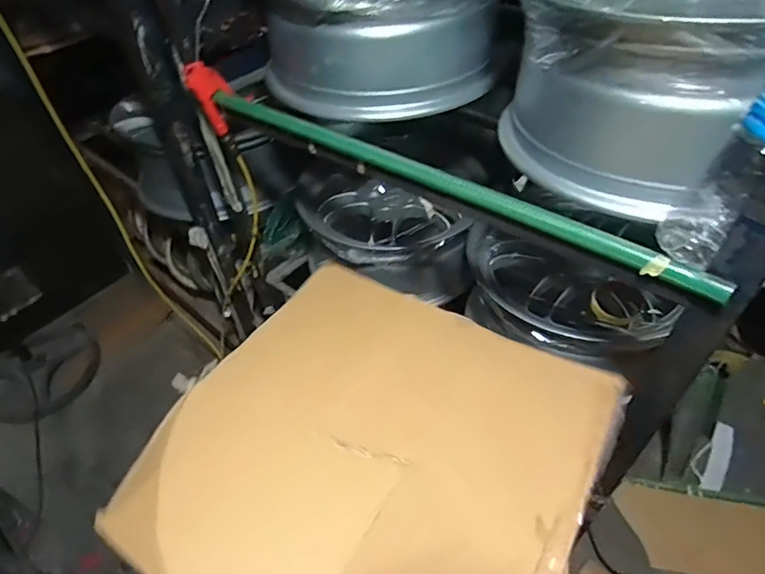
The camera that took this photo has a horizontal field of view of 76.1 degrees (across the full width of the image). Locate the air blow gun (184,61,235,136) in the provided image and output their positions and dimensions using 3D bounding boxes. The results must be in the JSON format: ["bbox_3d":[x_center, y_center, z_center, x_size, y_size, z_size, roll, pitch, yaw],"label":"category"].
[{"bbox_3d":[-0.302,-0.337,0.873,0.068,0.130,0.028,-14,47,-10],"label":"air blow gun"}]

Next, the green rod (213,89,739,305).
[{"bbox_3d":[0.025,-0.170,0.681,0.817,0.026,0.028,30,55,29],"label":"green rod"}]

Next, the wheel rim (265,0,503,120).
[{"bbox_3d":[-0.019,-0.502,0.882,0.398,0.220,0.421,-9,46,-4],"label":"wheel rim"}]

